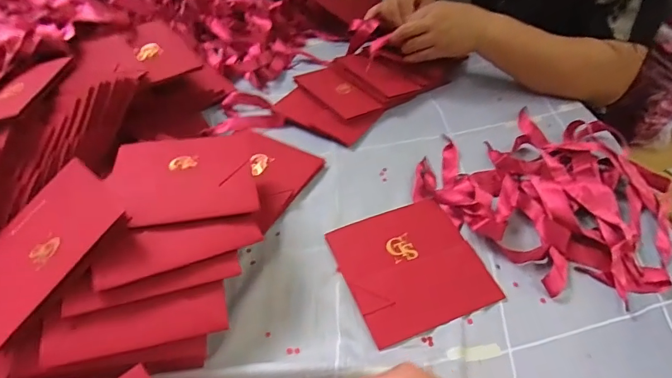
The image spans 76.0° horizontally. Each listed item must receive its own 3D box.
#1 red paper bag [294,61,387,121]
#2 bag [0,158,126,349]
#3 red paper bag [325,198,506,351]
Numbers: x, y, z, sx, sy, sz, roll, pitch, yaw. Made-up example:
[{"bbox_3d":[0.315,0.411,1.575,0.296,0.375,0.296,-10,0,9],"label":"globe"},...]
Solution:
[{"bbox_3d":[0.004,-0.152,0.651,0.080,0.006,0.138,-26,51,-22],"label":"red paper bag"},{"bbox_3d":[-0.260,0.044,0.382,0.130,0.008,0.137,24,67,36],"label":"bag"},{"bbox_3d":[0.077,0.078,0.445,0.135,0.004,0.137,-18,51,-14],"label":"red paper bag"}]

